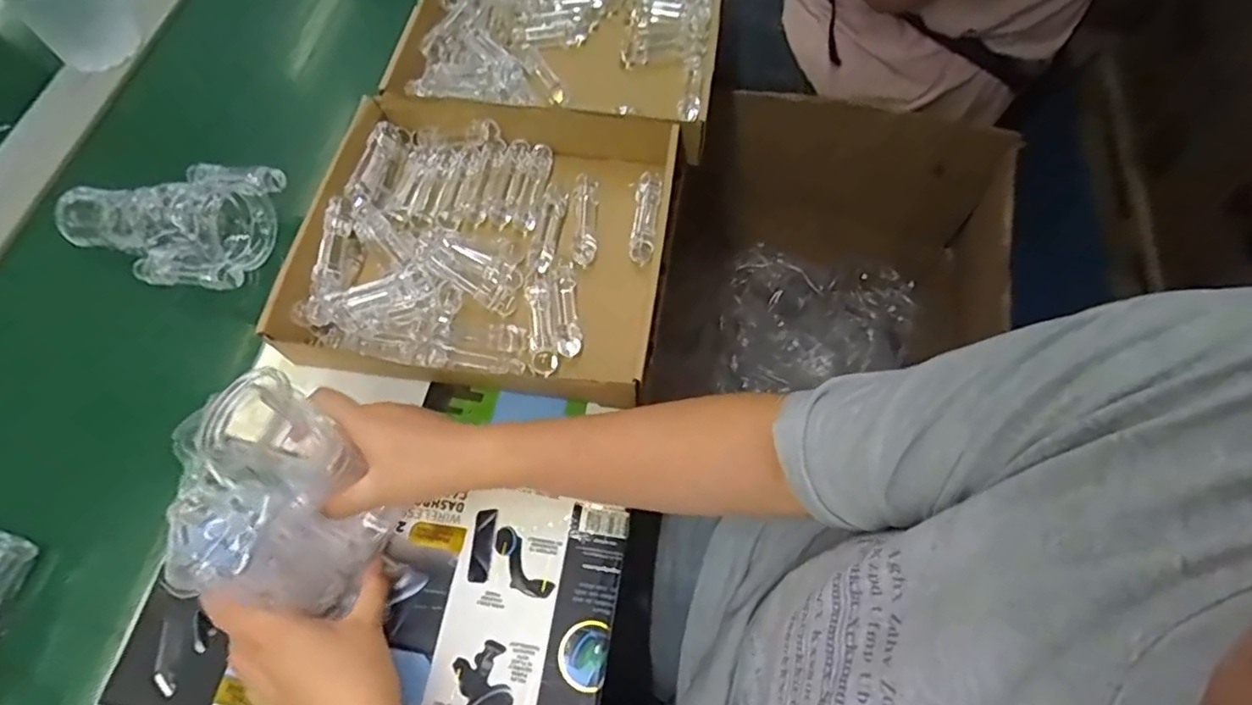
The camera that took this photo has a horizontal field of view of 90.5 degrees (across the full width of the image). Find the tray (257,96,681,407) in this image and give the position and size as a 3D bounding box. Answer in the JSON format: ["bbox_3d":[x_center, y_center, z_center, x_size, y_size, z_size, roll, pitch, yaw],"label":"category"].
[{"bbox_3d":[-0.122,-0.099,0.561,0.309,0.056,0.276,6,65,3],"label":"tray"}]

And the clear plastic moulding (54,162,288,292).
[{"bbox_3d":[-0.421,-0.130,0.573,0.182,0.057,0.127,13,65,7],"label":"clear plastic moulding"}]

